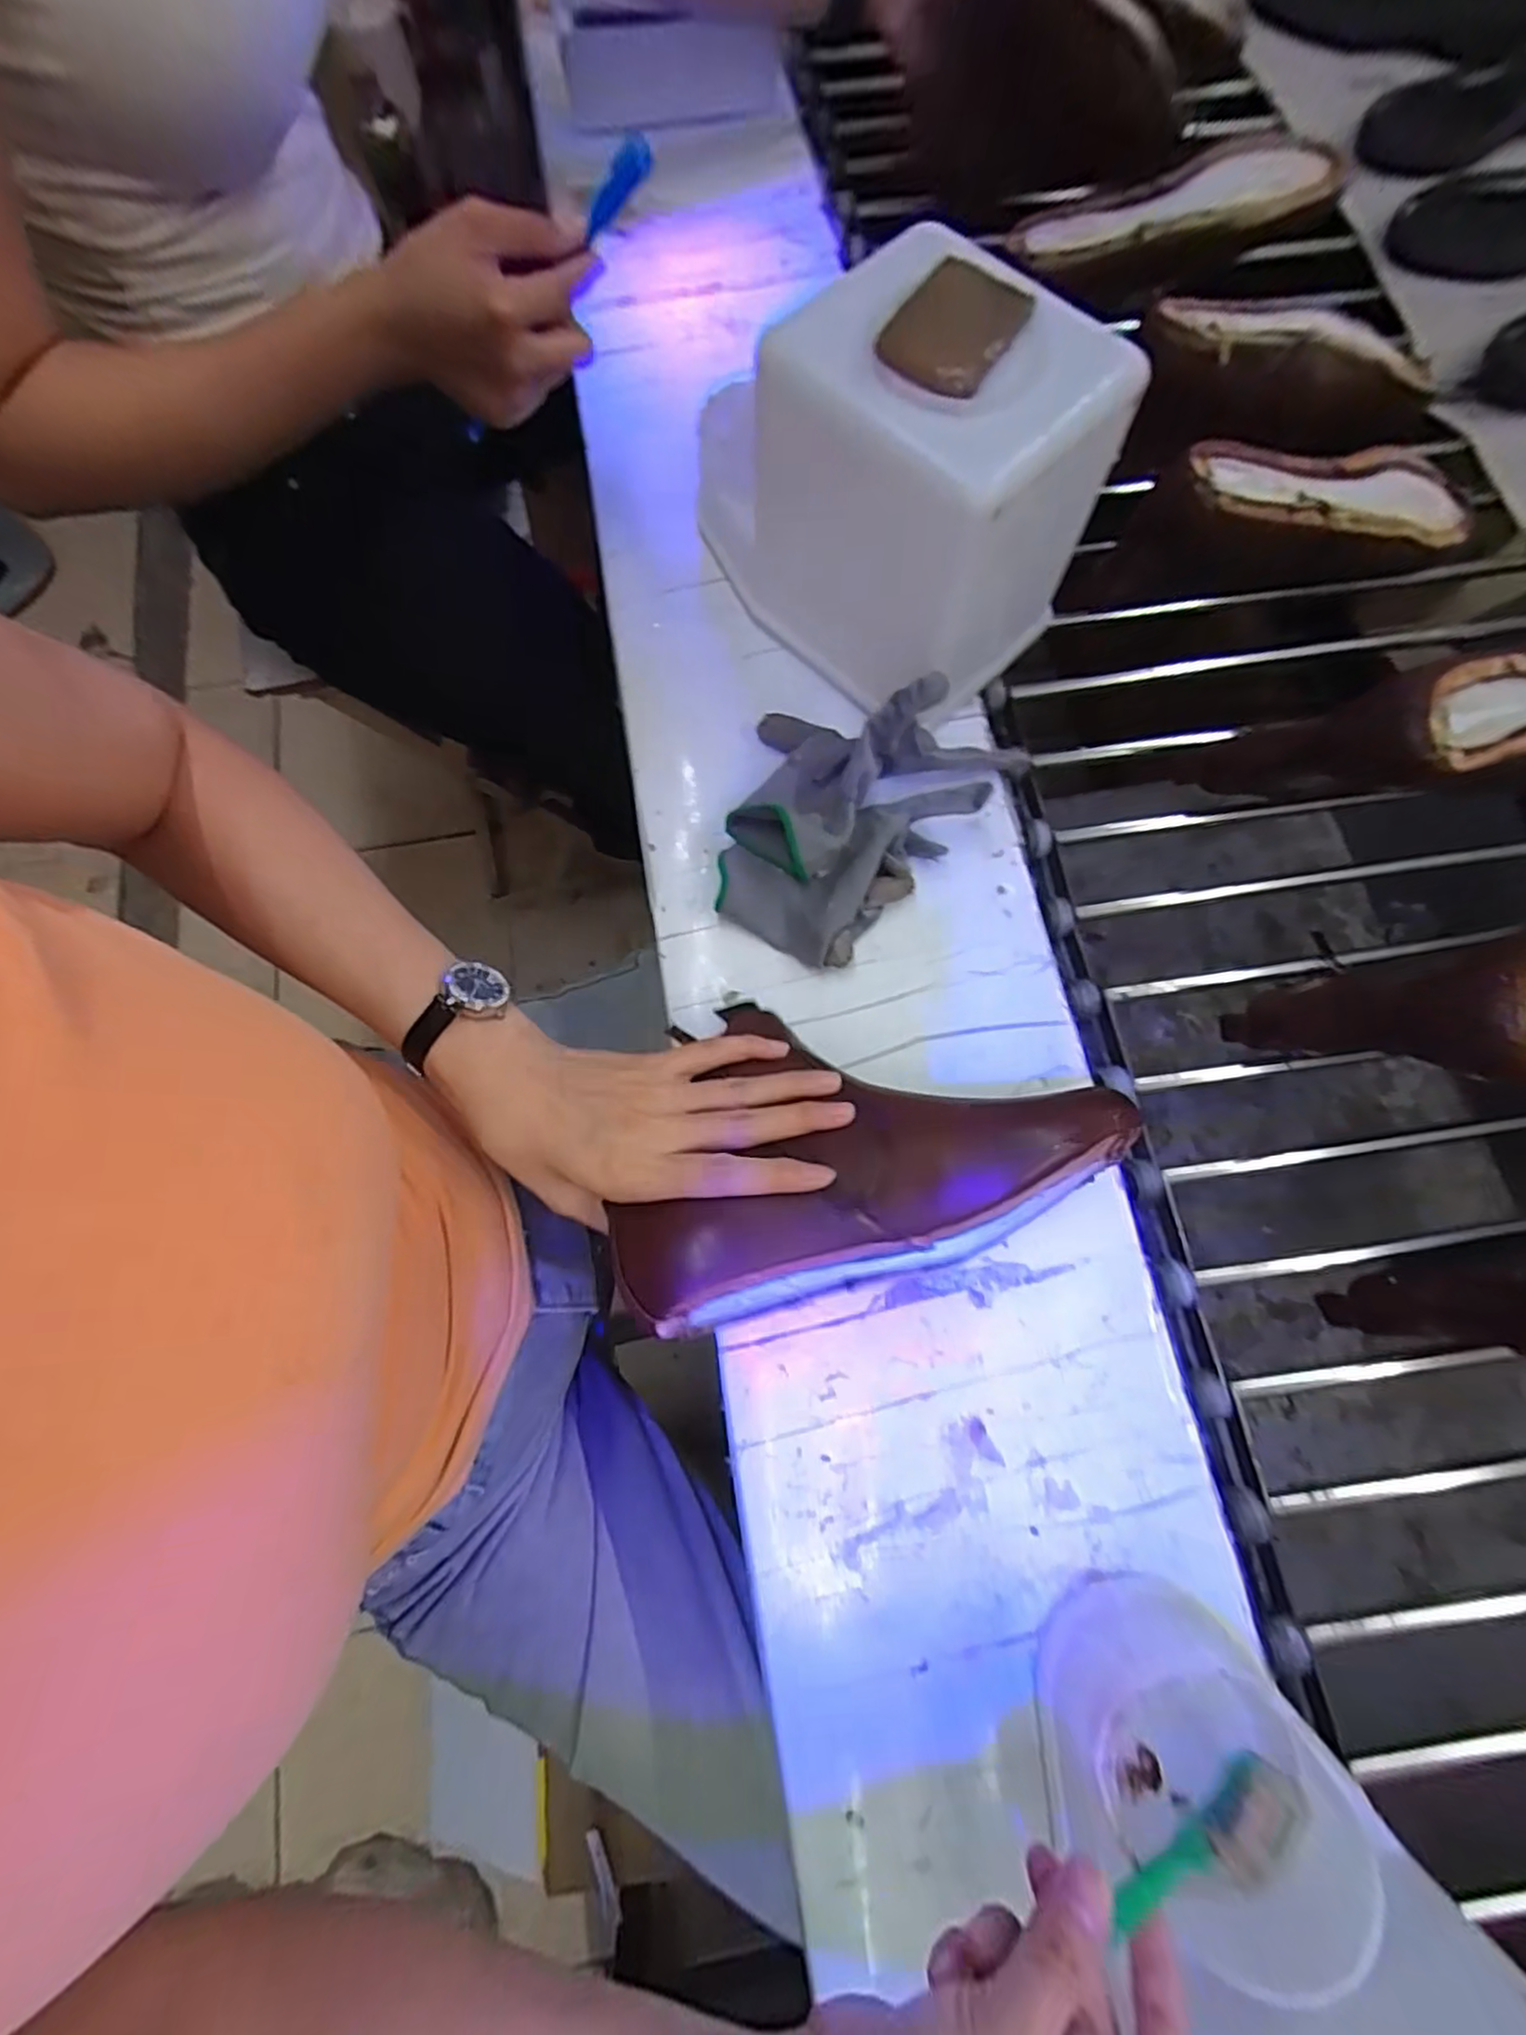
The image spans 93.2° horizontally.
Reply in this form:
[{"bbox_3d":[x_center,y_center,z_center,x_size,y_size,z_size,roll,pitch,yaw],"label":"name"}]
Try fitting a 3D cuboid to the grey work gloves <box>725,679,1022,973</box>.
[{"bbox_3d":[0.057,-0.111,0.412,0.149,0.071,0.151,0,75,1],"label":"grey work gloves"}]

